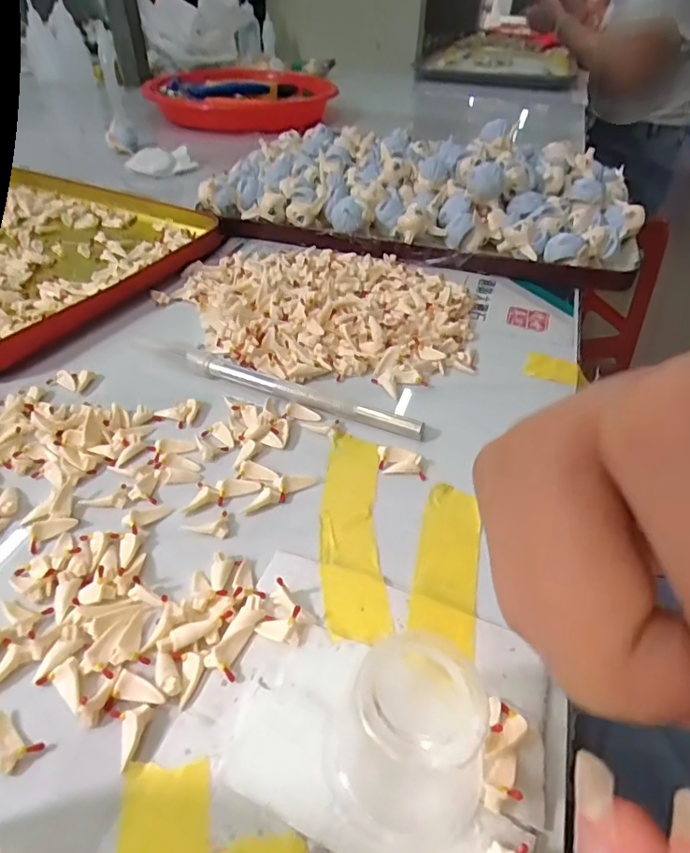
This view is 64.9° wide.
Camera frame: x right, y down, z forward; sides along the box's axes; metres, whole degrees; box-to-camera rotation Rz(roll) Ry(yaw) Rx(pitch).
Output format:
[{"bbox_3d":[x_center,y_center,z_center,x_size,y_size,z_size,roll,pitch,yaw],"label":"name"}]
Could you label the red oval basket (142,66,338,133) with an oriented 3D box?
[{"bbox_3d":[-0.118,-0.394,0.651,0.194,0.032,0.183,5,42,2],"label":"red oval basket"}]

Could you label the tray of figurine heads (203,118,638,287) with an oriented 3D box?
[{"bbox_3d":[0.065,-0.190,0.413,0.295,0.043,0.209,13,42,13],"label":"tray of figurine heads"}]

